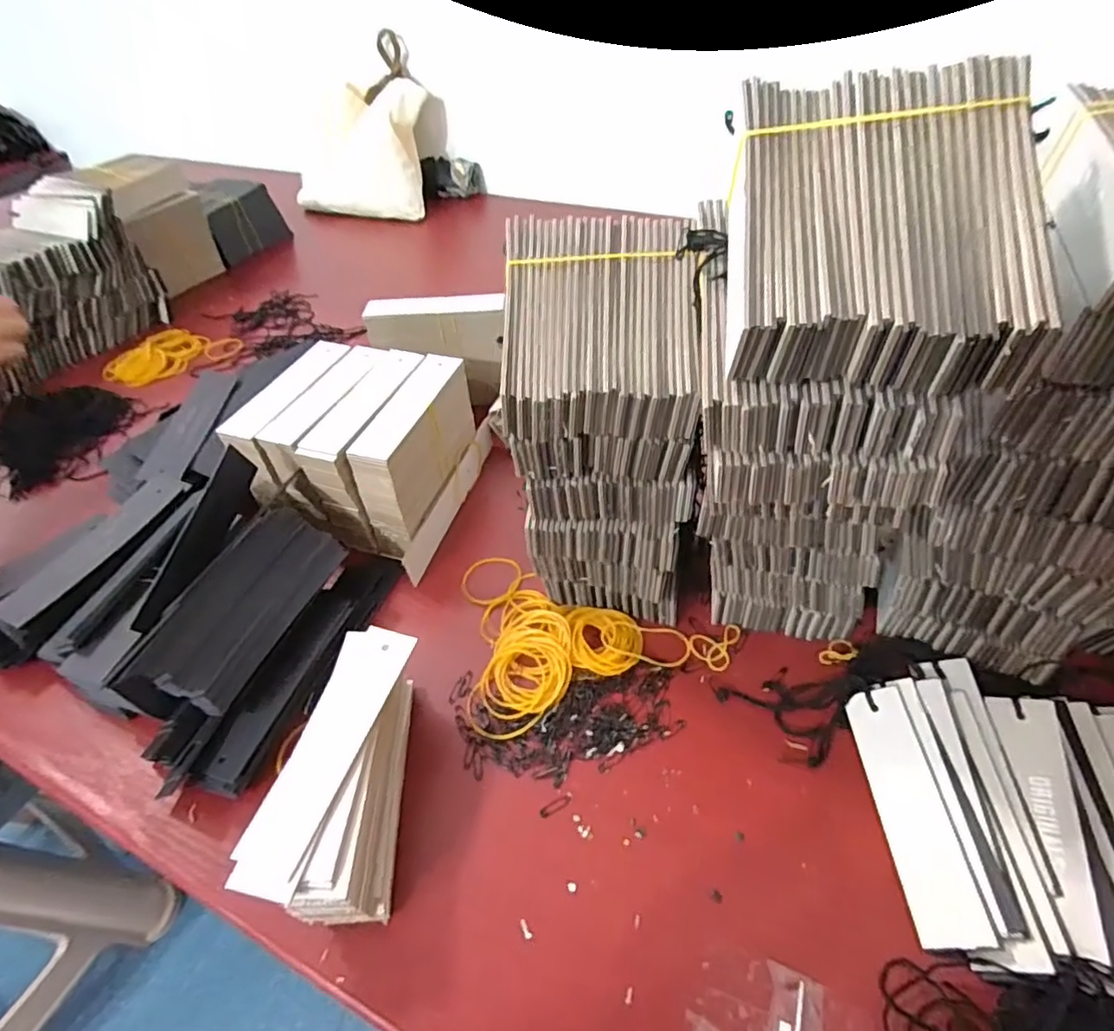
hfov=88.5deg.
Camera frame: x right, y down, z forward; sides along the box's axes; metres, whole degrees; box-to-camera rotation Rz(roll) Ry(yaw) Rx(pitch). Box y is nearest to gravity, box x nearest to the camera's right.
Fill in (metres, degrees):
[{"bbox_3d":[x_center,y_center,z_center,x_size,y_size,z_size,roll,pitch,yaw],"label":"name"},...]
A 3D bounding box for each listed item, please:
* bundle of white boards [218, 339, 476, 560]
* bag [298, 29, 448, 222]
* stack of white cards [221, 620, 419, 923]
[{"bbox_3d":[-0.152,-0.056,0.468,0.138,0.102,0.140,11,49,13],"label":"bundle of white boards"},{"bbox_3d":[-0.324,-0.626,0.958,0.232,0.190,0.192,8,48,11],"label":"bag"},{"bbox_3d":[-0.113,0.140,0.315,0.054,0.064,0.135,1,47,4],"label":"stack of white cards"}]

